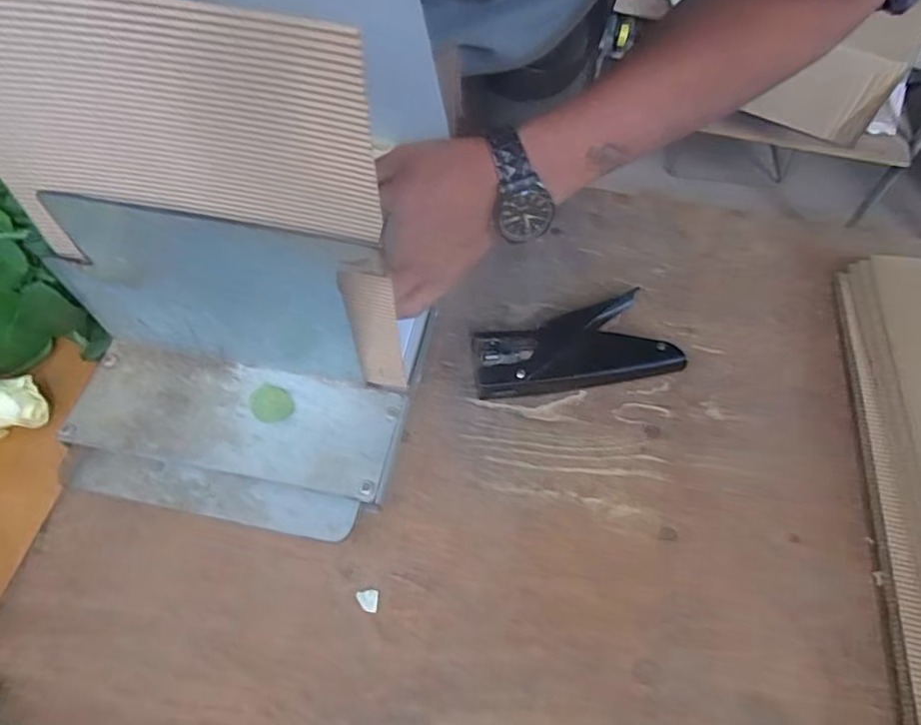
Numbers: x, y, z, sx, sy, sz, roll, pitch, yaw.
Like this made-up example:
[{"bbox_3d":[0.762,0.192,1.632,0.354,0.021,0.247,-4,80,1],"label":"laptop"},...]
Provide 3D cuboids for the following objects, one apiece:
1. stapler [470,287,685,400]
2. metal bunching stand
[{"bbox_3d":[0.082,-0.013,0.463,0.145,0.025,0.073,-11,59,-8],"label":"stapler"},{"bbox_3d":[-0.151,0.013,0.354,0.214,0.176,0.126,10,59,5],"label":"metal bunching stand"}]

